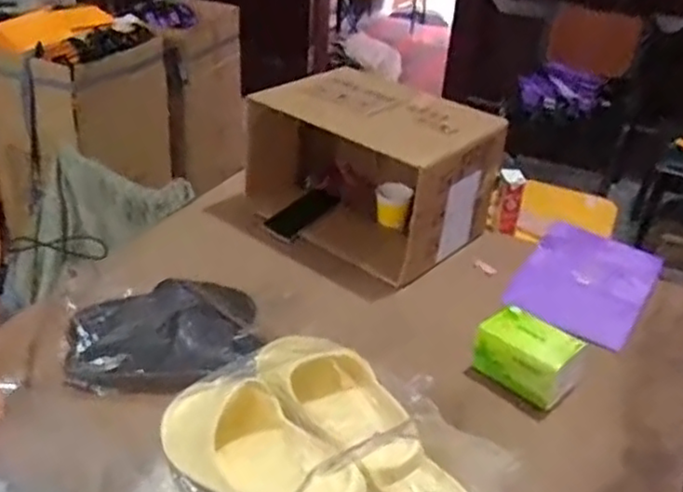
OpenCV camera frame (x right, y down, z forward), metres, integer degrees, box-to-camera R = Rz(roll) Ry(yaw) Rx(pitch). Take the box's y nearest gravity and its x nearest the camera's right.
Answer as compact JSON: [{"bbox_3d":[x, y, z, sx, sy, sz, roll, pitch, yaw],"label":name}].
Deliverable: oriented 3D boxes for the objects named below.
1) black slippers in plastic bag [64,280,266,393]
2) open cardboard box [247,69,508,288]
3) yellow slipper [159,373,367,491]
[{"bbox_3d":[-0.252,0.123,0.999,0.268,0.071,0.186,-4,31,-14],"label":"black slippers in plastic bag"},{"bbox_3d":[0.049,-0.133,1.315,0.416,0.297,0.256,25,36,31],"label":"open cardboard box"},{"bbox_3d":[-0.083,0.194,0.667,0.233,0.065,0.088,26,36,31],"label":"yellow slipper"}]

